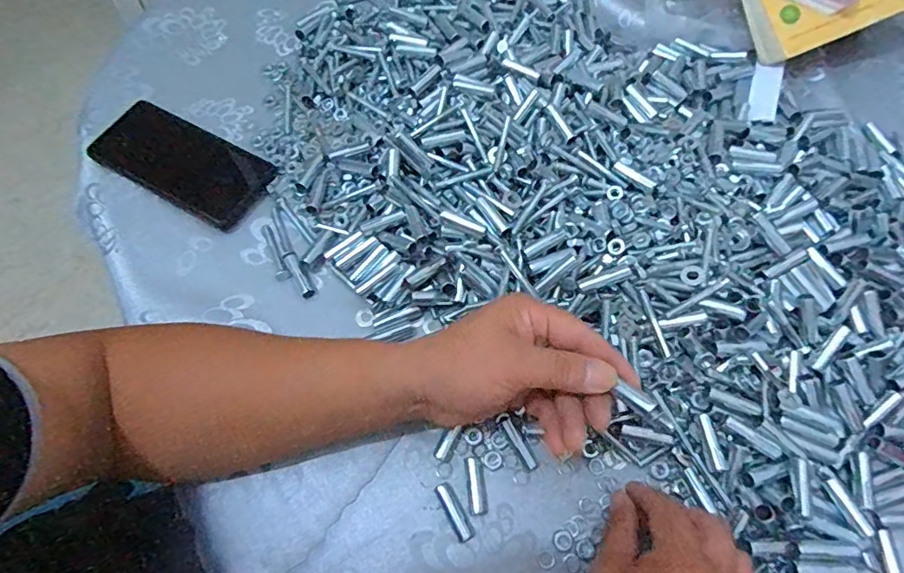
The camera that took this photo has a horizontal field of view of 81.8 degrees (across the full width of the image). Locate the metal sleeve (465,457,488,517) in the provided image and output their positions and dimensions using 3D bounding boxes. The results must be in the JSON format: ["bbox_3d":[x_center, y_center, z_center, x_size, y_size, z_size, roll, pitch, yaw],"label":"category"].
[{"bbox_3d":[0.018,0.141,0.370,0.013,0.007,0.038,-4,65,-4],"label":"metal sleeve"}]

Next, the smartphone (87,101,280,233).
[{"bbox_3d":[-0.245,-0.113,0.480,0.164,0.009,0.075,26,66,10],"label":"smartphone"}]

